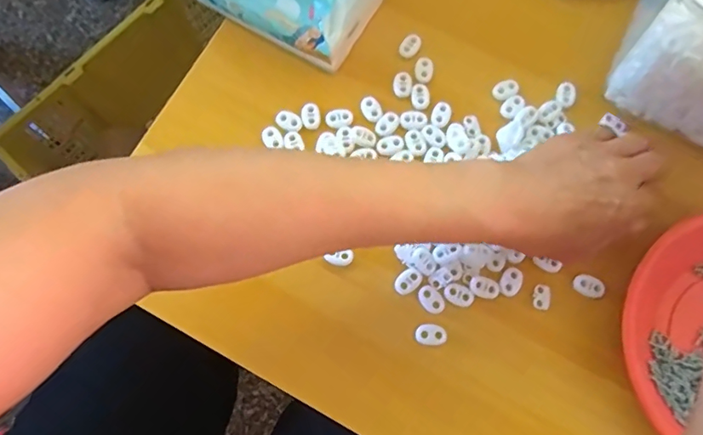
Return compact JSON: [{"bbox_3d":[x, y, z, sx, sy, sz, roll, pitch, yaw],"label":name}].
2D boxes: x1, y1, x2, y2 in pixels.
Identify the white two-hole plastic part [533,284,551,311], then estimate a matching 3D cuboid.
[{"bbox_3d":[0.145,0.060,0.379,0.012,0.004,0.020,10,76,3],"label":"white two-hole plastic part"}]

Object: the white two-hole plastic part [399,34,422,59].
[{"bbox_3d":[0.051,-0.148,0.431,0.014,0.009,0.020,38,79,9],"label":"white two-hole plastic part"}]

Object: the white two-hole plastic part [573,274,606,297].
[{"bbox_3d":[0.181,0.052,0.379,0.023,0.004,0.015,24,77,6],"label":"white two-hole plastic part"}]

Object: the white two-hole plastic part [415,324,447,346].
[{"bbox_3d":[0.059,0.087,0.369,0.023,0.004,0.015,-5,76,-1],"label":"white two-hole plastic part"}]

